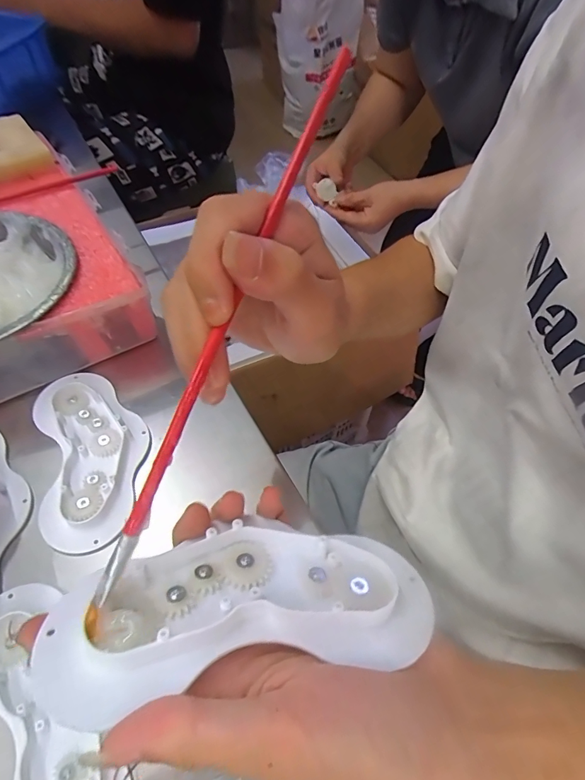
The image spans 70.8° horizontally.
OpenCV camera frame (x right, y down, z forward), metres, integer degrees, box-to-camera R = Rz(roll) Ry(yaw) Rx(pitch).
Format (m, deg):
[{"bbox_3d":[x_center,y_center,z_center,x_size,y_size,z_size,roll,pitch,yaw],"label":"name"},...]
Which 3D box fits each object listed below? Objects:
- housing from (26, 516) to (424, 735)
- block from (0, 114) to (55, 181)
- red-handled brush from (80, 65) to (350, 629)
[{"bbox_3d":[-0.018,0.090,0.173,0.151,0.025,0.064,-3,35,-14],"label":"housing"},{"bbox_3d":[-0.297,-0.247,0.419,0.074,0.023,0.077,-35,65,-23],"label":"block"},{"bbox_3d":[-0.027,-0.026,0.161,0.007,0.005,0.243,22,86,11],"label":"red-handled brush"}]

